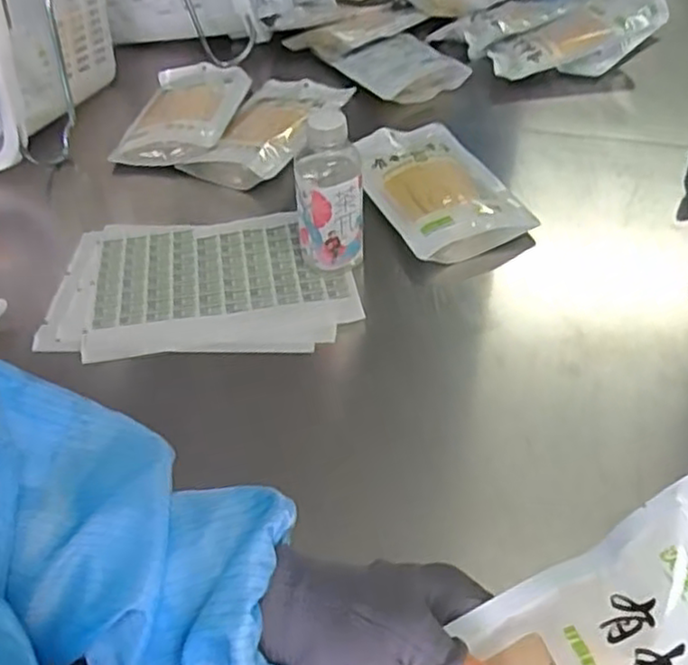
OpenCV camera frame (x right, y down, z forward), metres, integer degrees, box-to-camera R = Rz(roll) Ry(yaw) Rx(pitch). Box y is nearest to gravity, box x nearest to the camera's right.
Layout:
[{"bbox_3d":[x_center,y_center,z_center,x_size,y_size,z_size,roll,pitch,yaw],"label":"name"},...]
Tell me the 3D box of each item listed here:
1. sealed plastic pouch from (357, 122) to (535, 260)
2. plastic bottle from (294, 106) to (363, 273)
[{"bbox_3d":[0.107,-0.187,0.881,0.180,0.056,0.255,-16,49,-11],"label":"sealed plastic pouch"},{"bbox_3d":[-0.016,-0.146,0.738,0.070,0.183,0.061,-4,48,-1],"label":"plastic bottle"}]

